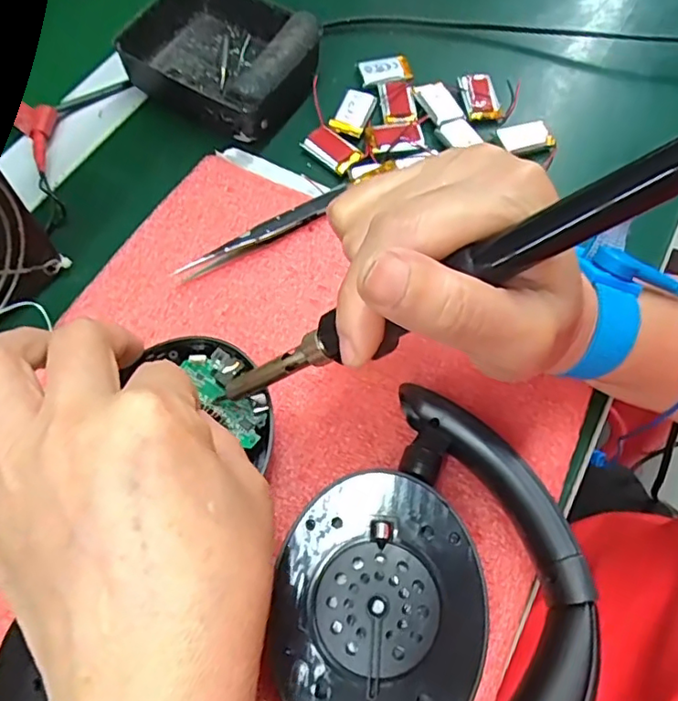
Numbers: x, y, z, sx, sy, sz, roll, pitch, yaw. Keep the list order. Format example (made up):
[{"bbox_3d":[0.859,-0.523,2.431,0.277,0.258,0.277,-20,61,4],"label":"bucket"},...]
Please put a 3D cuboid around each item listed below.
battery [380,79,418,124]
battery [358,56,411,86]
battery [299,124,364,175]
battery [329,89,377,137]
[{"bbox_3d":[0.034,-0.147,0.339,0.018,0.004,0.034,-5,66,-5],"label":"battery"},{"bbox_3d":[0.028,-0.168,0.352,0.030,0.007,0.017,-14,67,-9],"label":"battery"},{"bbox_3d":[-0.004,-0.112,0.323,0.033,0.004,0.019,42,71,15],"label":"battery"},{"bbox_3d":[0.008,-0.136,0.333,0.020,0.004,0.028,21,67,7],"label":"battery"}]

